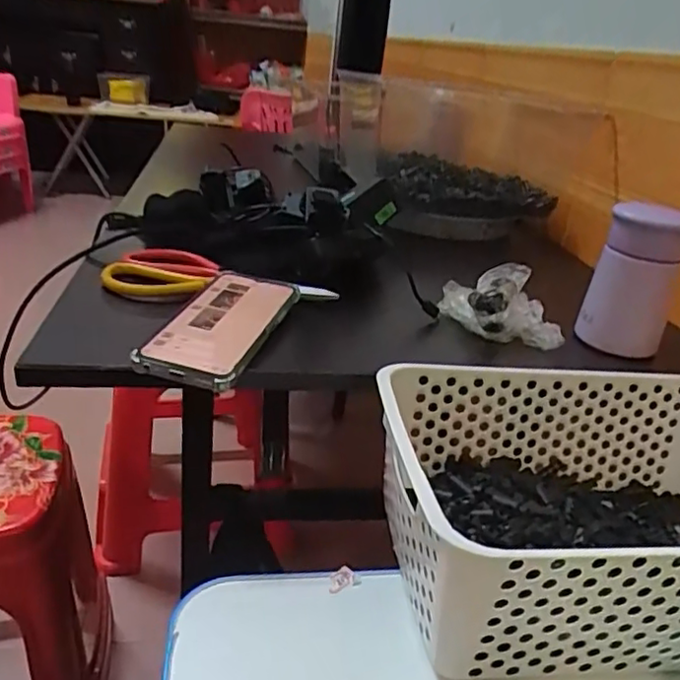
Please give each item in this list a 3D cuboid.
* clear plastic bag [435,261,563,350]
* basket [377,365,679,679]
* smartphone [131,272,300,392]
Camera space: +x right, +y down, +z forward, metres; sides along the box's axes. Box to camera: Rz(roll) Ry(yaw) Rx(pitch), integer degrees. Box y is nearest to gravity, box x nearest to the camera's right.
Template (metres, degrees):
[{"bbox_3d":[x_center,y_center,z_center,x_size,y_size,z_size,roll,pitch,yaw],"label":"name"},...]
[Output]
[{"bbox_3d":[0.149,-0.034,0.585,0.109,0.045,0.099,12,26,10],"label":"clear plastic bag"},{"bbox_3d":[0.187,0.115,0.434,0.299,0.109,0.197,1,25,-10],"label":"basket"},{"bbox_3d":[-0.094,-0.015,0.497,0.077,0.013,0.159,11,32,10],"label":"smartphone"}]

